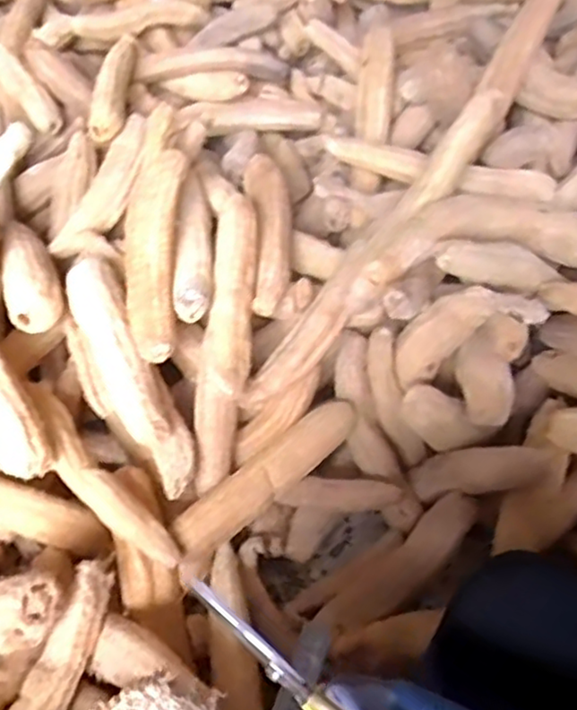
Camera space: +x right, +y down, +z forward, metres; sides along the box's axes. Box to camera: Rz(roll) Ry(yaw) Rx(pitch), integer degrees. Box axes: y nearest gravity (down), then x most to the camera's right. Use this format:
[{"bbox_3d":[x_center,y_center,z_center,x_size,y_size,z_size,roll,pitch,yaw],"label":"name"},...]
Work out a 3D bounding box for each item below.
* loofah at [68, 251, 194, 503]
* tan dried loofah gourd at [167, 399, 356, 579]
[{"bbox_3d":[-0.241,0.011,1.018,0.092,0.075,0.428,-20,67,-26],"label":"loofah"},{"bbox_3d":[-0.029,0.175,0.984,0.341,0.084,0.066,-28,45,-34],"label":"tan dried loofah gourd"}]

